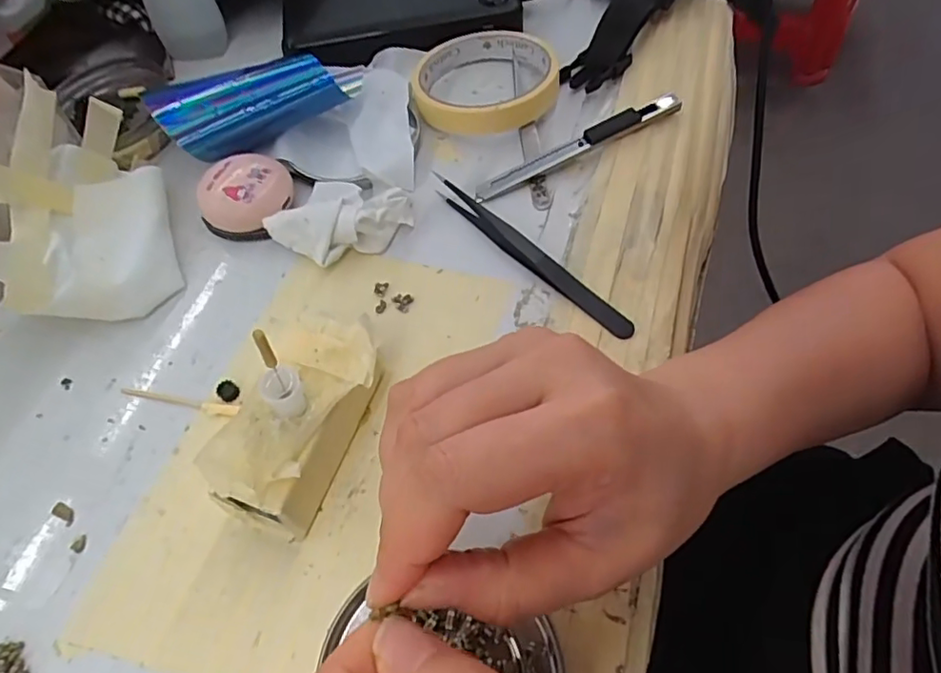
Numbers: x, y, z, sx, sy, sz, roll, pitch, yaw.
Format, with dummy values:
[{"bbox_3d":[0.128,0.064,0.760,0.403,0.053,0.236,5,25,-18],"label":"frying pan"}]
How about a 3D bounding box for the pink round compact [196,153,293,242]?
[{"bbox_3d":[-0.119,-0.075,0.312,0.044,0.023,0.042,-2,58,3],"label":"pink round compact"}]

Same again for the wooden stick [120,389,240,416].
[{"bbox_3d":[-0.130,0.029,0.259,0.058,0.004,0.005,8,59,9],"label":"wooden stick"}]

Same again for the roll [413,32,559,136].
[{"bbox_3d":[0.007,-0.157,0.355,0.085,0.020,0.087,-2,58,3],"label":"roll"}]

